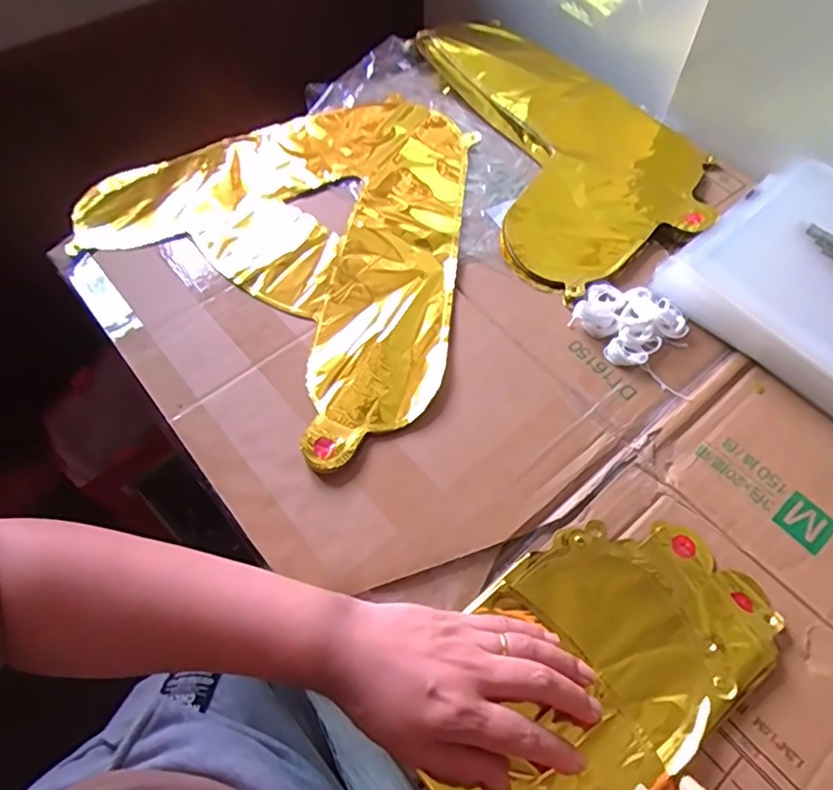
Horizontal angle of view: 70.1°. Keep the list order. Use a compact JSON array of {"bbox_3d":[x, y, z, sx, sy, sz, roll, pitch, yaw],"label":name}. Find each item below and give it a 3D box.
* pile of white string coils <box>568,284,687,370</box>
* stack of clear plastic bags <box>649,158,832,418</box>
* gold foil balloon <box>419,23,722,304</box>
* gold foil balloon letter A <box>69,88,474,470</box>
[{"bbox_3d":[0.171,-0.063,0.482,0.072,0.018,0.077,-32,64,-18],"label":"pile of white string coils"},{"bbox_3d":[0.347,-0.089,0.488,0.214,0.029,0.214,-38,66,-20],"label":"stack of clear plastic bags"},{"bbox_3d":[0.145,-0.291,0.627,0.213,0.029,0.446,-13,55,-6],"label":"gold foil balloon"},{"bbox_3d":[-0.090,-0.169,0.544,0.399,0.014,0.355,33,64,18],"label":"gold foil balloon letter A"}]

